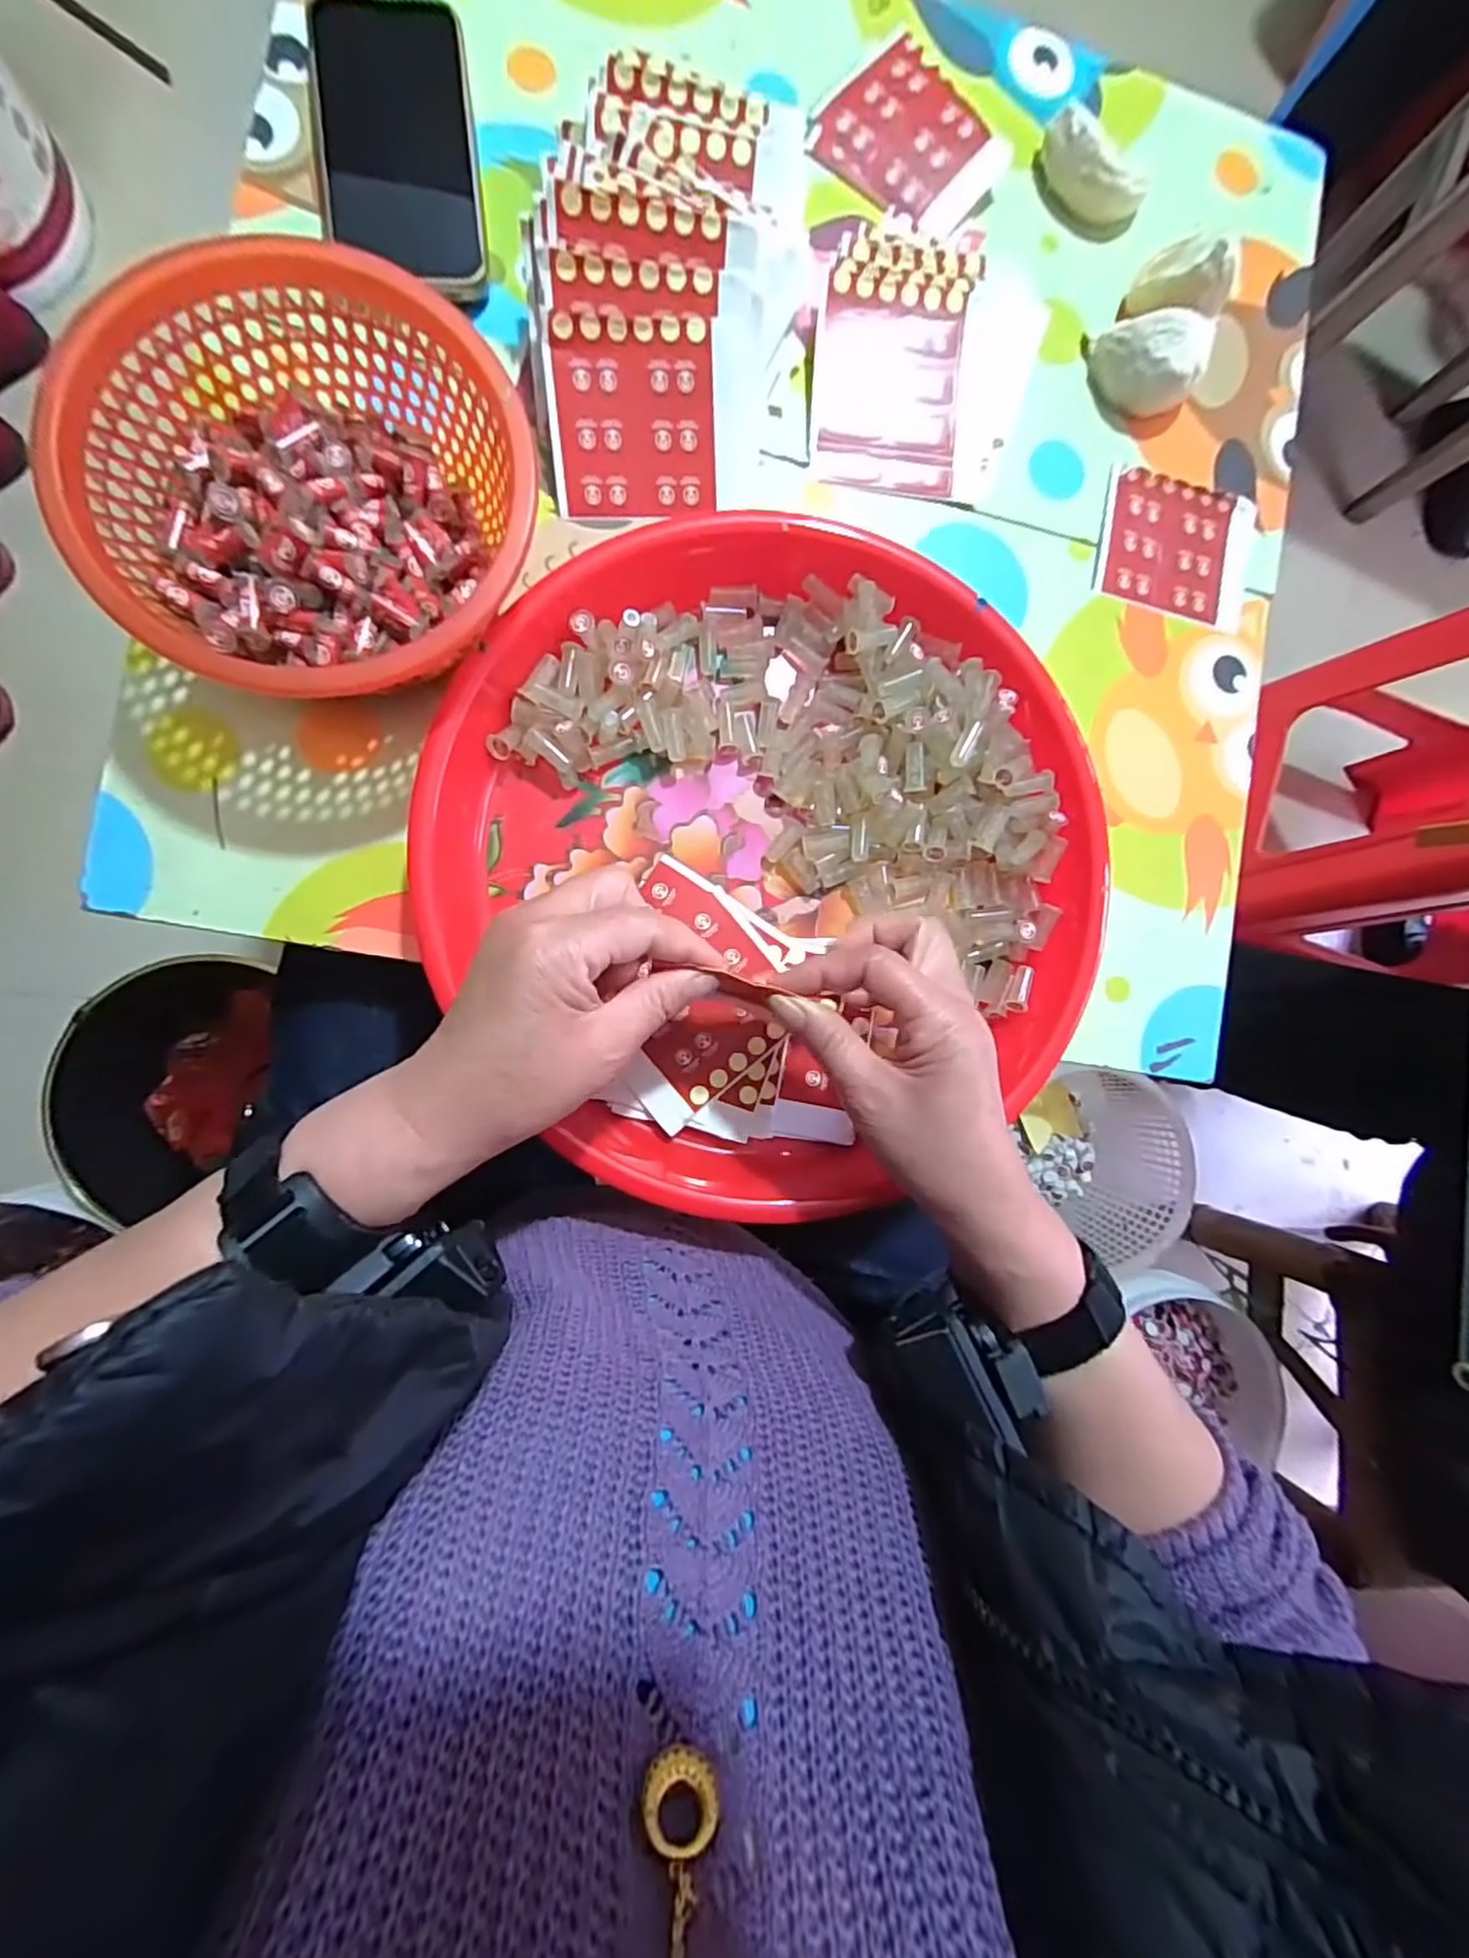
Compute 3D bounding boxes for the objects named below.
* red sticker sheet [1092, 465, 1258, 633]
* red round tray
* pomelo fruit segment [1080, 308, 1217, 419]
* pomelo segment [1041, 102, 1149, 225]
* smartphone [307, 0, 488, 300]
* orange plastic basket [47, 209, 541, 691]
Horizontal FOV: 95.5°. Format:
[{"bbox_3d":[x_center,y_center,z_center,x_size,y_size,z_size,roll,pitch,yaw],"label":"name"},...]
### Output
[{"bbox_3d":[0.264,-0.256,0.398,0.097,0.005,0.080,11,85,-8],"label":"red sticker sheet"},{"bbox_3d":[0.023,-0.064,0.332,0.313,0.039,0.315,1,87,-9],"label":"red round tray"},{"bbox_3d":[0.236,-0.353,0.382,0.062,0.039,0.034,16,85,-8],"label":"pomelo fruit segment"},{"bbox_3d":[0.202,-0.460,0.382,0.066,0.027,0.024,35,82,-6],"label":"pomelo segment"},{"bbox_3d":[-0.167,-0.415,0.330,0.074,0.015,0.140,-6,88,-9],"label":"smartphone"},{"bbox_3d":[-0.174,-0.202,0.286,0.170,0.059,0.164,1,87,-9],"label":"orange plastic basket"}]

